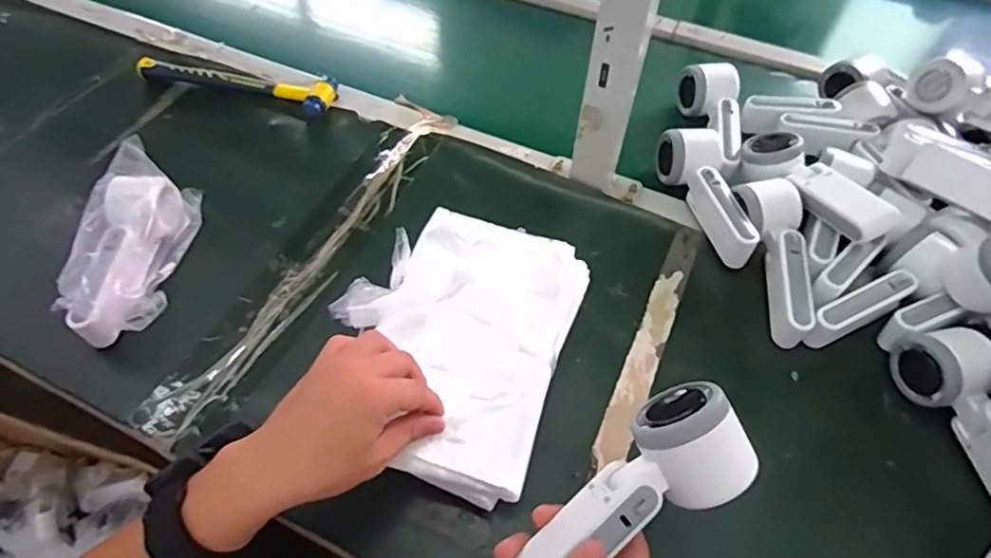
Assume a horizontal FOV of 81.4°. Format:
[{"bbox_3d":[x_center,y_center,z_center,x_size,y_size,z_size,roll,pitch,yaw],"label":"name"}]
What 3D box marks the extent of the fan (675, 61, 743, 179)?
[{"bbox_3d":[0.256,-0.179,0.649,0.057,0.052,0.162,-5,56,-5],"label":"fan"}]

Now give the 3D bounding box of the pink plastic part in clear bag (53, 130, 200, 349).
[{"bbox_3d":[-0.329,-0.029,0.523,0.061,0.073,0.178,2,55,0],"label":"pink plastic part in clear bag"}]

